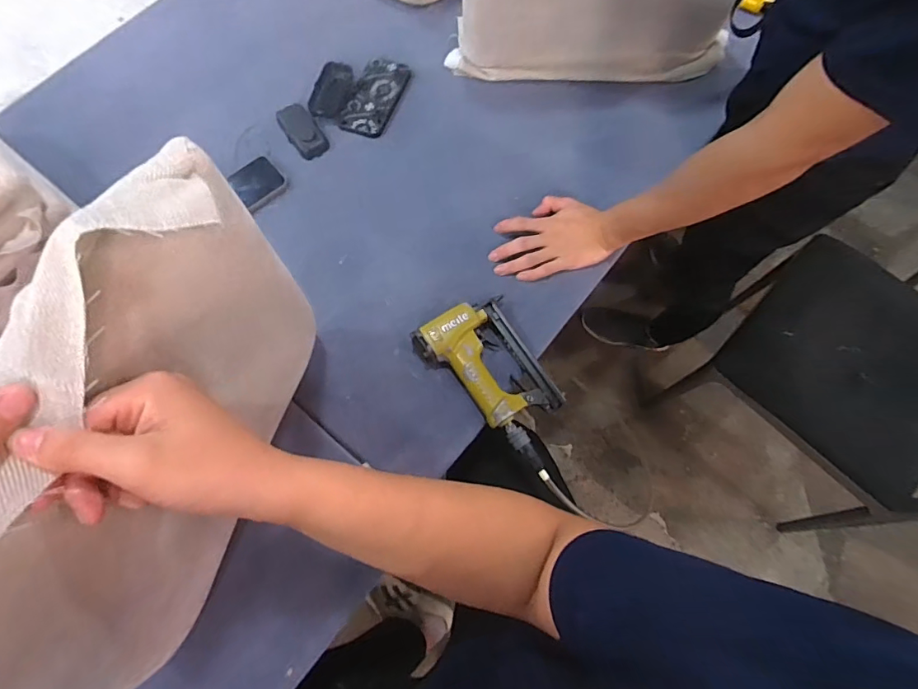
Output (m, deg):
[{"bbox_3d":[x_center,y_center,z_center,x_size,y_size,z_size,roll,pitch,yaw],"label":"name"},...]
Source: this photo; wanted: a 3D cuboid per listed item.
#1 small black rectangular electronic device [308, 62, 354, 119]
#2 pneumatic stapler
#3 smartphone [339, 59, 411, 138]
[{"bbox_3d":[-0.214,-0.429,0.821,0.056,0.016,0.110,8,71,3],"label":"small black rectangular electronic device"},{"bbox_3d":[0.040,0.032,0.655,0.129,0.042,0.187,-34,74,-11],"label":"pneumatic stapler"},{"bbox_3d":[-0.142,-0.427,0.835,0.081,0.006,0.163,16,71,6],"label":"smartphone"}]

